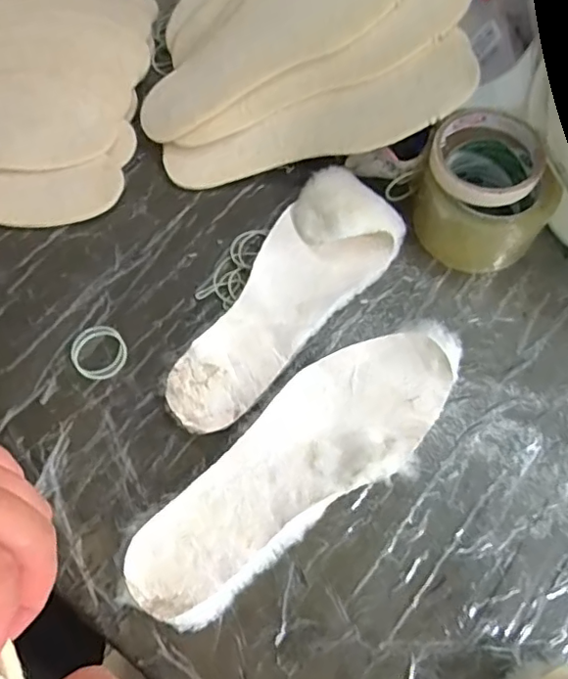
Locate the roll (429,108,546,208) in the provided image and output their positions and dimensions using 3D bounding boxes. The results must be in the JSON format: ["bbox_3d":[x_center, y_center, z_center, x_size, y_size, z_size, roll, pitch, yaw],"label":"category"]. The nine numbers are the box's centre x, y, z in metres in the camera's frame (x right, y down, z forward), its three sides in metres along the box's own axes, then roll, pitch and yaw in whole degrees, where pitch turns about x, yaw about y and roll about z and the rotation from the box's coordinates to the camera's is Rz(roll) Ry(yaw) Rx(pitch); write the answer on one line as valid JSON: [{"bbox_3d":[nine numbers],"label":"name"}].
[{"bbox_3d":[0.159,-0.142,0.458,0.085,0.021,0.087,0,68,0],"label":"roll"}]

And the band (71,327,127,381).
[{"bbox_3d":[-0.150,0.011,0.467,0.043,0.004,0.048,-23,70,-9],"label":"band"}]

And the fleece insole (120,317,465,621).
[{"bbox_3d":[0.015,0.088,0.419,0.278,0.029,0.091,-40,73,-14],"label":"fleece insole"}]

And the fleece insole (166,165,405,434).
[{"bbox_3d":[-0.008,-0.037,0.461,0.096,0.050,0.244,41,74,15],"label":"fleece insole"}]

